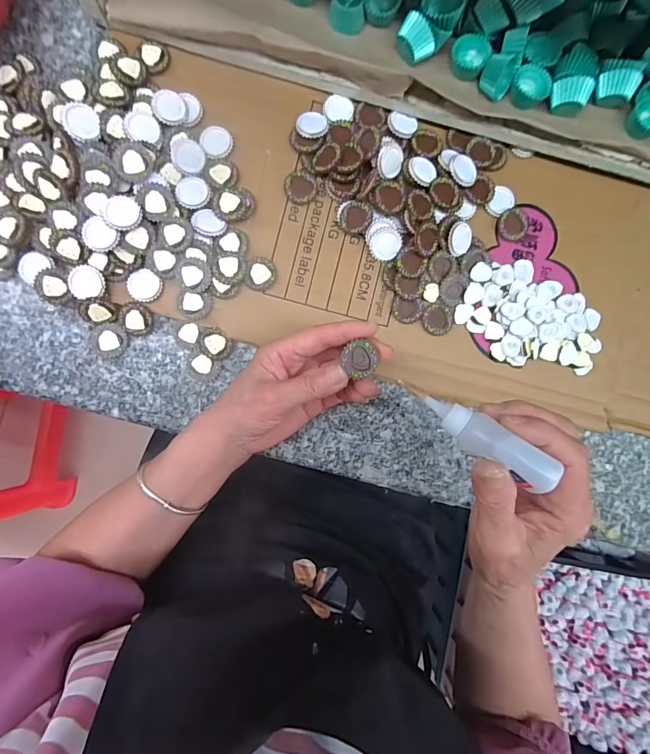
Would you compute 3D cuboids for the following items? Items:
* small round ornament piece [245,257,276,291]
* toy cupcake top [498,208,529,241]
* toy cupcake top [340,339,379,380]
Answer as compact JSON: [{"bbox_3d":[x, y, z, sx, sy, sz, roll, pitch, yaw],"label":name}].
[{"bbox_3d":[-0.055,-0.088,0.343,0.024,0.007,0.027,7,90,-4],"label":"small round ornament piece"},{"bbox_3d":[0.170,-0.138,0.364,0.028,0.007,0.027,0,91,-4],"label":"toy cupcake top"},{"bbox_3d":[0.026,-0.013,0.287,0.027,0.006,0.026,0,91,-4],"label":"toy cupcake top"}]

